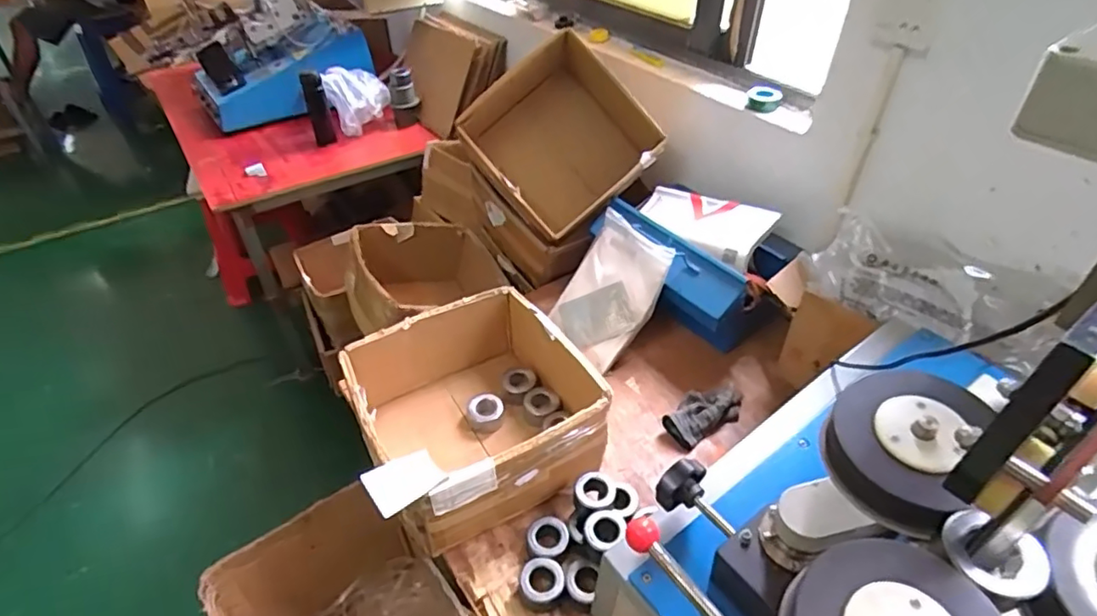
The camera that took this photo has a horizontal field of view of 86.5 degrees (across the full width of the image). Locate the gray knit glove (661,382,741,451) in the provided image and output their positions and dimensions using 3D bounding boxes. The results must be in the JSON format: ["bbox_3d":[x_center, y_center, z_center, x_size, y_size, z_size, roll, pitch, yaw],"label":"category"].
[{"bbox_3d":[0.279,0.187,1.045,0.160,0.046,0.085,-23,46,-24],"label":"gray knit glove"}]

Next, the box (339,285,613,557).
[{"bbox_3d":[-0.118,0.166,0.955,0.342,0.179,0.335,-21,46,-22],"label":"box"}]

